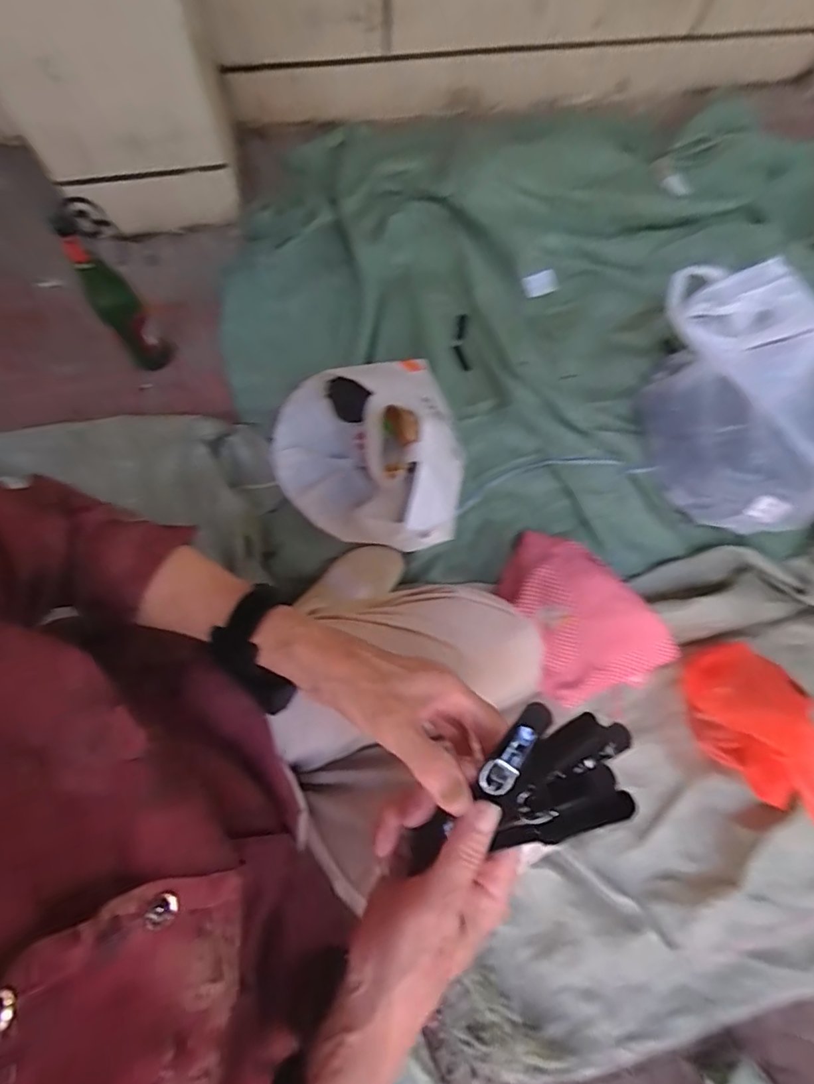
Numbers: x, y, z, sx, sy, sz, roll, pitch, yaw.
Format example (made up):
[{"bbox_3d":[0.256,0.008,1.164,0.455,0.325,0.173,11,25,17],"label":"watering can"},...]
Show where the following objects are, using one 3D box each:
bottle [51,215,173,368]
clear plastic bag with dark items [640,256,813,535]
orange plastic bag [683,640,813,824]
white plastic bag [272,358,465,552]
[{"bbox_3d":[-0.446,-0.360,0.786,0.072,0.280,0.057,-35,80,-11],"label":"bottle"},{"bbox_3d":[0.573,-0.246,0.845,0.314,0.171,0.450,-26,77,-7],"label":"clear plastic bag with dark items"},{"bbox_3d":[0.503,0.273,0.735,0.117,0.153,0.237,-6,76,-2],"label":"orange plastic bag"},{"bbox_3d":[-0.049,-0.121,0.768,0.281,0.254,0.277,-25,77,-7],"label":"white plastic bag"}]

